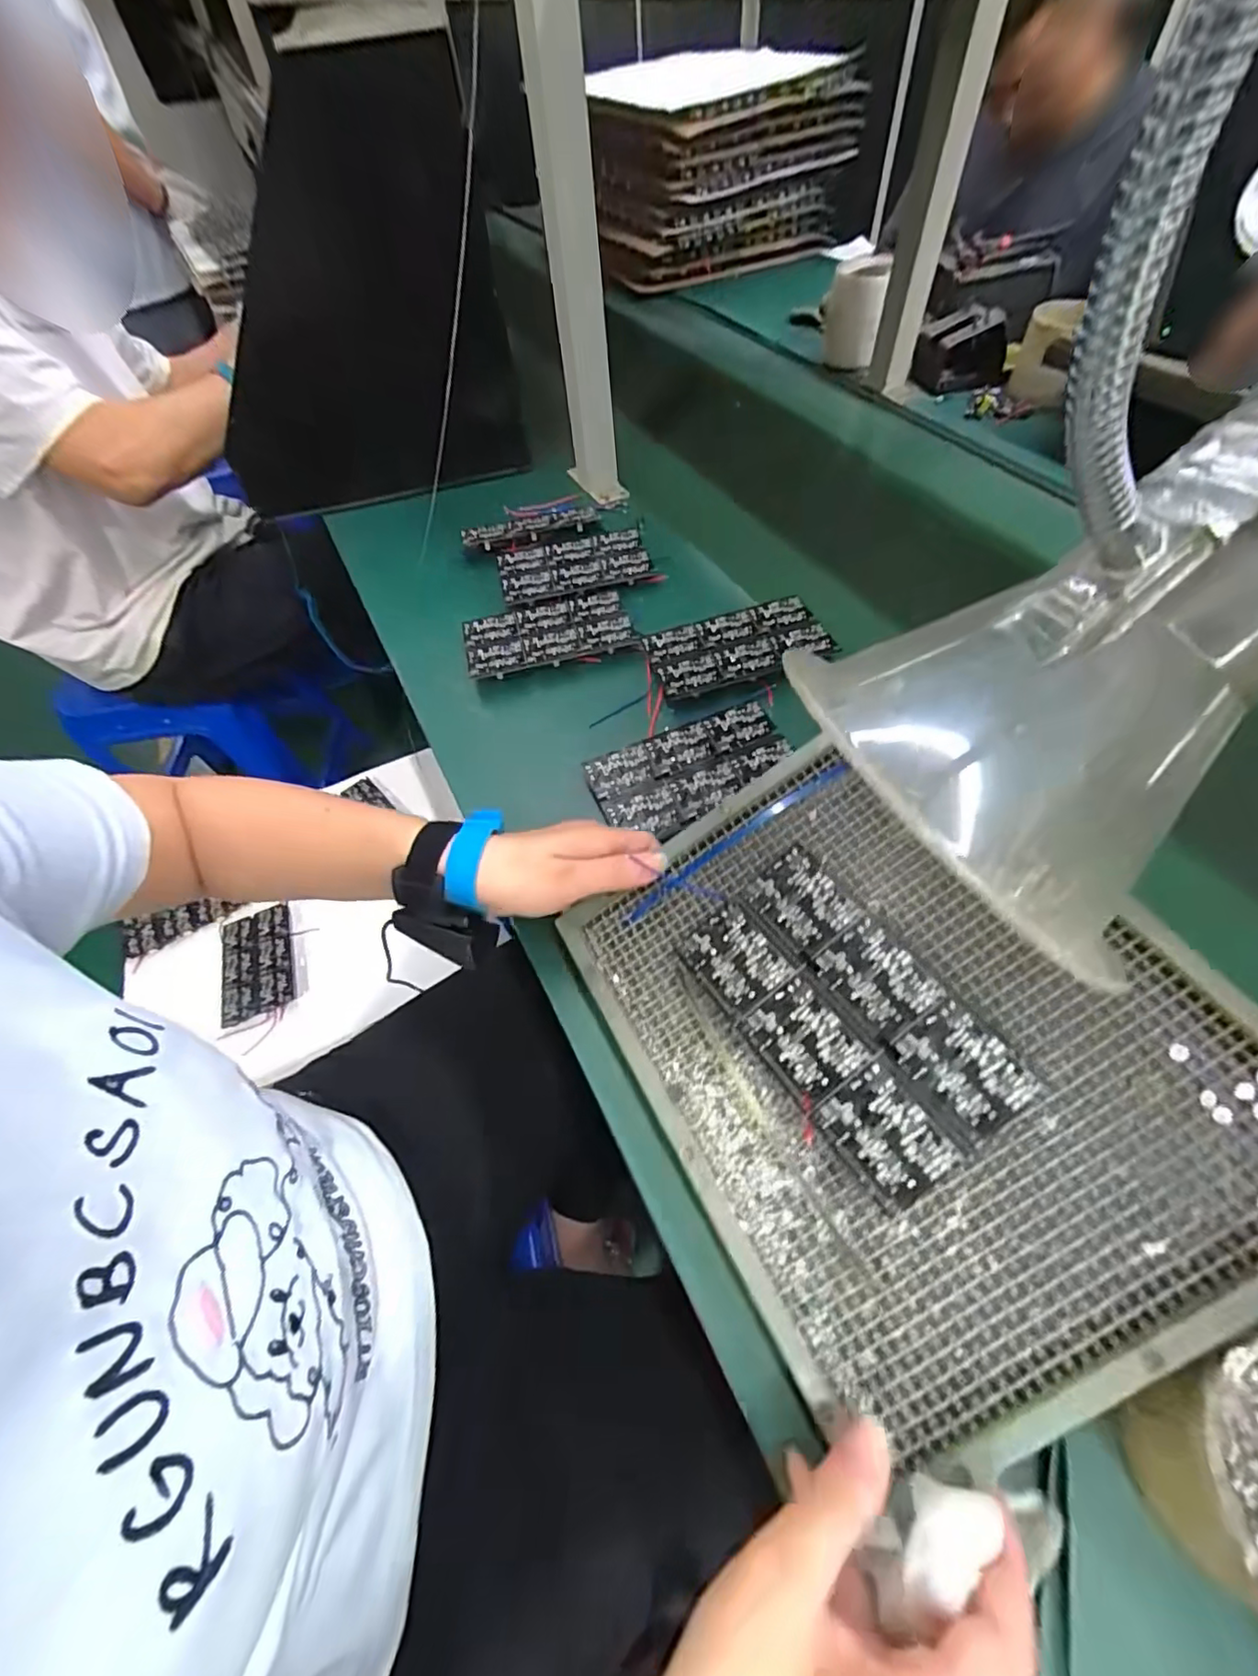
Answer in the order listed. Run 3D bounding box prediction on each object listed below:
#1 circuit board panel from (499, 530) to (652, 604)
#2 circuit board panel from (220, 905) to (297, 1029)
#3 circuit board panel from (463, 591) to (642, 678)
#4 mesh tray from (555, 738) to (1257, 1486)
[{"bbox_3d":[-0.058,-0.283,0.634,0.150,0.008,0.088,-12,57,-4],"label":"circuit board panel"},{"bbox_3d":[-0.487,0.164,0.798,0.088,0.009,0.146,-17,57,-13],"label":"circuit board panel"},{"bbox_3d":[-0.077,-0.194,0.573,0.153,0.007,0.086,-14,57,-5],"label":"circuit board panel"},{"bbox_3d":[0.124,0.095,0.300,0.235,0.028,0.285,-36,61,5],"label":"mesh tray"}]

